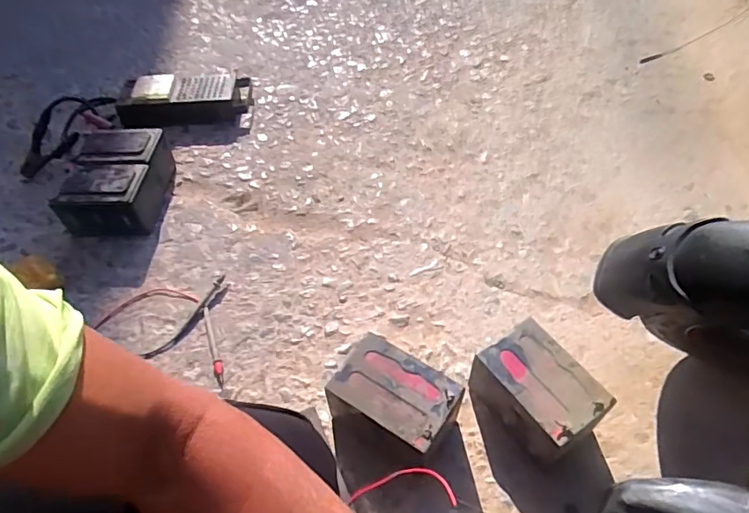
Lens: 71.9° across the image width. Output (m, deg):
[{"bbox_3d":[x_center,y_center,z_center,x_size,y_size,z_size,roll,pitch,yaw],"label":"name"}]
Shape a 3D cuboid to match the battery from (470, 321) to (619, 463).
[{"bbox_3d":[0.217,0.184,0.689,0.104,0.103,0.147,-31,58,-19],"label":"battery"}]

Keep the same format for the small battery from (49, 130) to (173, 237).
[{"bbox_3d":[-0.472,-0.140,0.963,0.173,0.092,0.206,-5,53,0],"label":"small battery"}]

